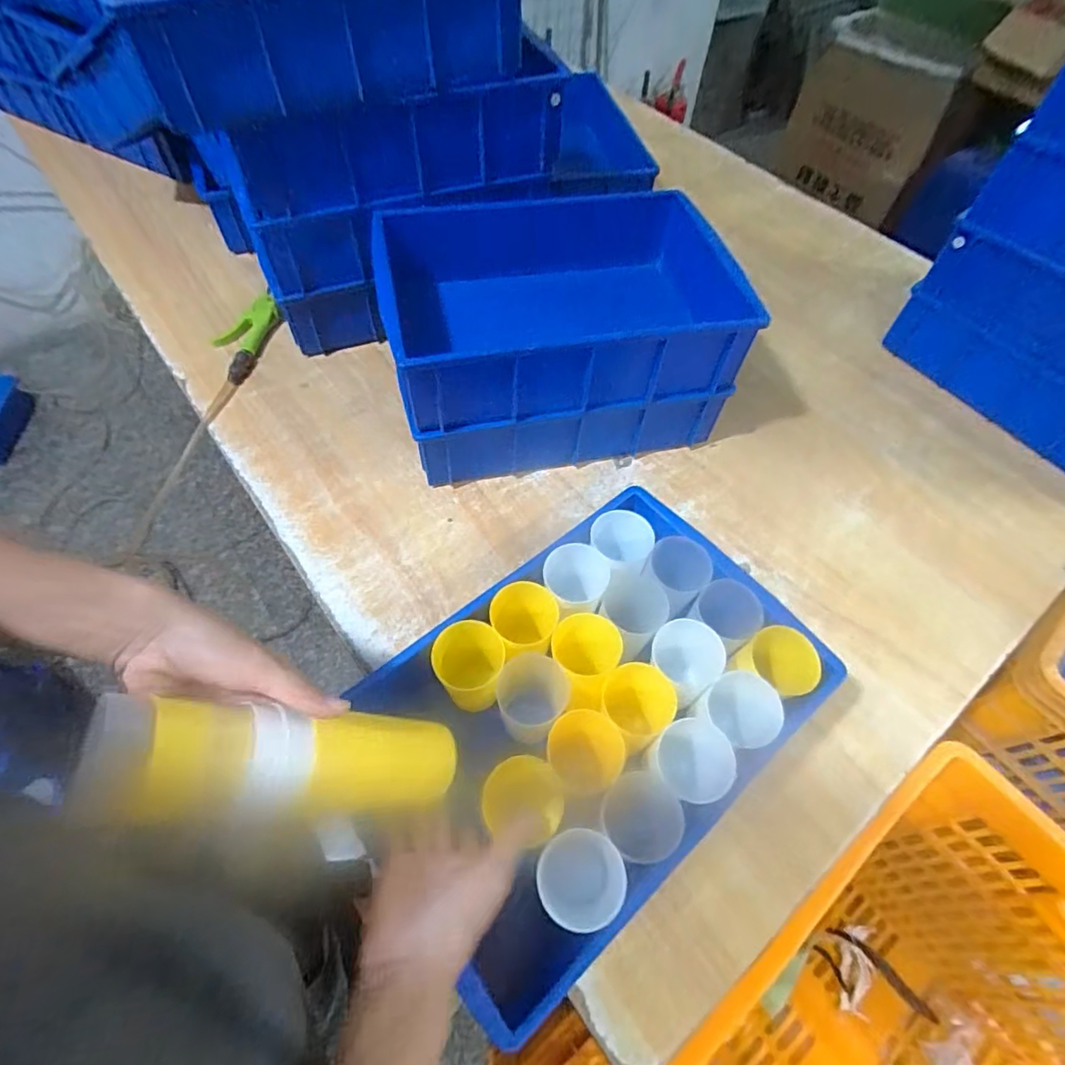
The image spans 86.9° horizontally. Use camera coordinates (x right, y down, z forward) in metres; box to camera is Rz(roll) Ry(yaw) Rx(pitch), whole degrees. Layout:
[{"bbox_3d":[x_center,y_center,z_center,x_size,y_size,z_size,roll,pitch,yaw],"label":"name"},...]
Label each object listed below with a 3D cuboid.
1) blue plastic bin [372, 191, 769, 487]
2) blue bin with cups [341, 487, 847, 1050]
[{"bbox_3d":[0.034,-0.252,0.734,0.427,0.212,0.286,-6,59,-7],"label":"blue plastic bin"},{"bbox_3d":[0.051,0.165,0.530,0.386,0.116,0.272,-34,66,-21],"label":"blue bin with cups"}]

